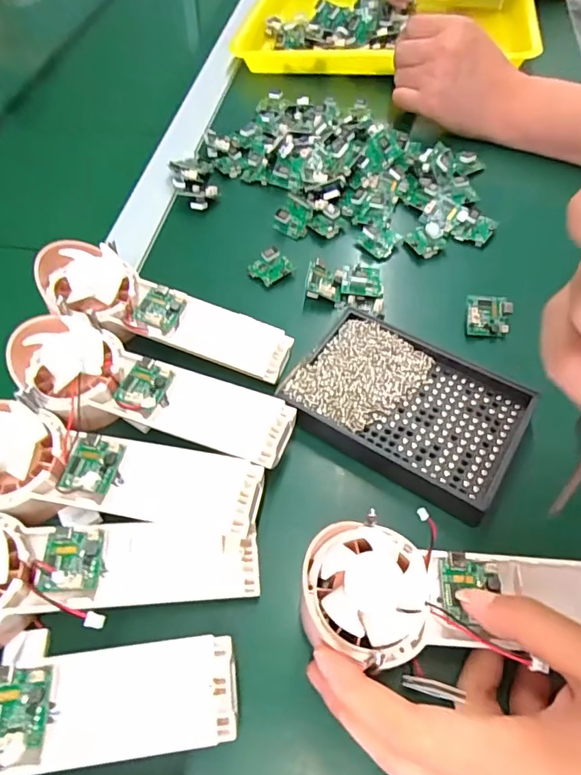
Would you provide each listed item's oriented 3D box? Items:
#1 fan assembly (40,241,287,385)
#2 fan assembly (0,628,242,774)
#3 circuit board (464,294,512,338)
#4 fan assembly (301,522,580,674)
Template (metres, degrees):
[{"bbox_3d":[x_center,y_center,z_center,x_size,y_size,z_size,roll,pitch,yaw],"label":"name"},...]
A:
[{"bbox_3d":[-0.088,-0.048,0.347,0.178,0.030,0.055,24,62,0],"label":"fan assembly"},{"bbox_3d":[-0.114,0.140,0.220,0.176,0.044,0.062,-9,63,-7],"label":"fan assembly"},{"bbox_3d":[0.143,-0.052,0.357,0.035,0.007,0.029,4,82,-9],"label":"circuit board"},{"bbox_3d":[0.093,0.100,0.237,0.172,0.024,0.058,6,57,-4],"label":"fan assembly"}]

